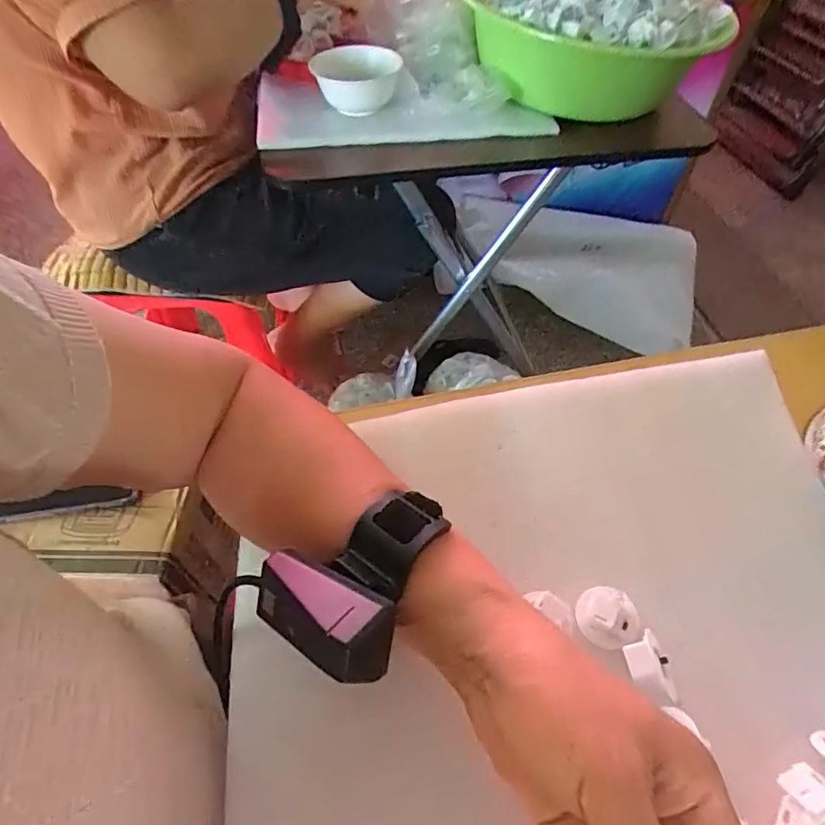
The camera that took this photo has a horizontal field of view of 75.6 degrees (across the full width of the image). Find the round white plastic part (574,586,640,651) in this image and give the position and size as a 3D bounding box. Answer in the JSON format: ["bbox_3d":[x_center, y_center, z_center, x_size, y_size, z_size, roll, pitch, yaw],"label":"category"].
[{"bbox_3d":[0.105,0.111,0.287,0.032,0.011,0.029,23,56,16],"label":"round white plastic part"}]

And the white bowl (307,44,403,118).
[{"bbox_3d":[-0.070,-0.414,0.659,0.104,0.050,0.115,-11,54,-8],"label":"white bowl"}]

